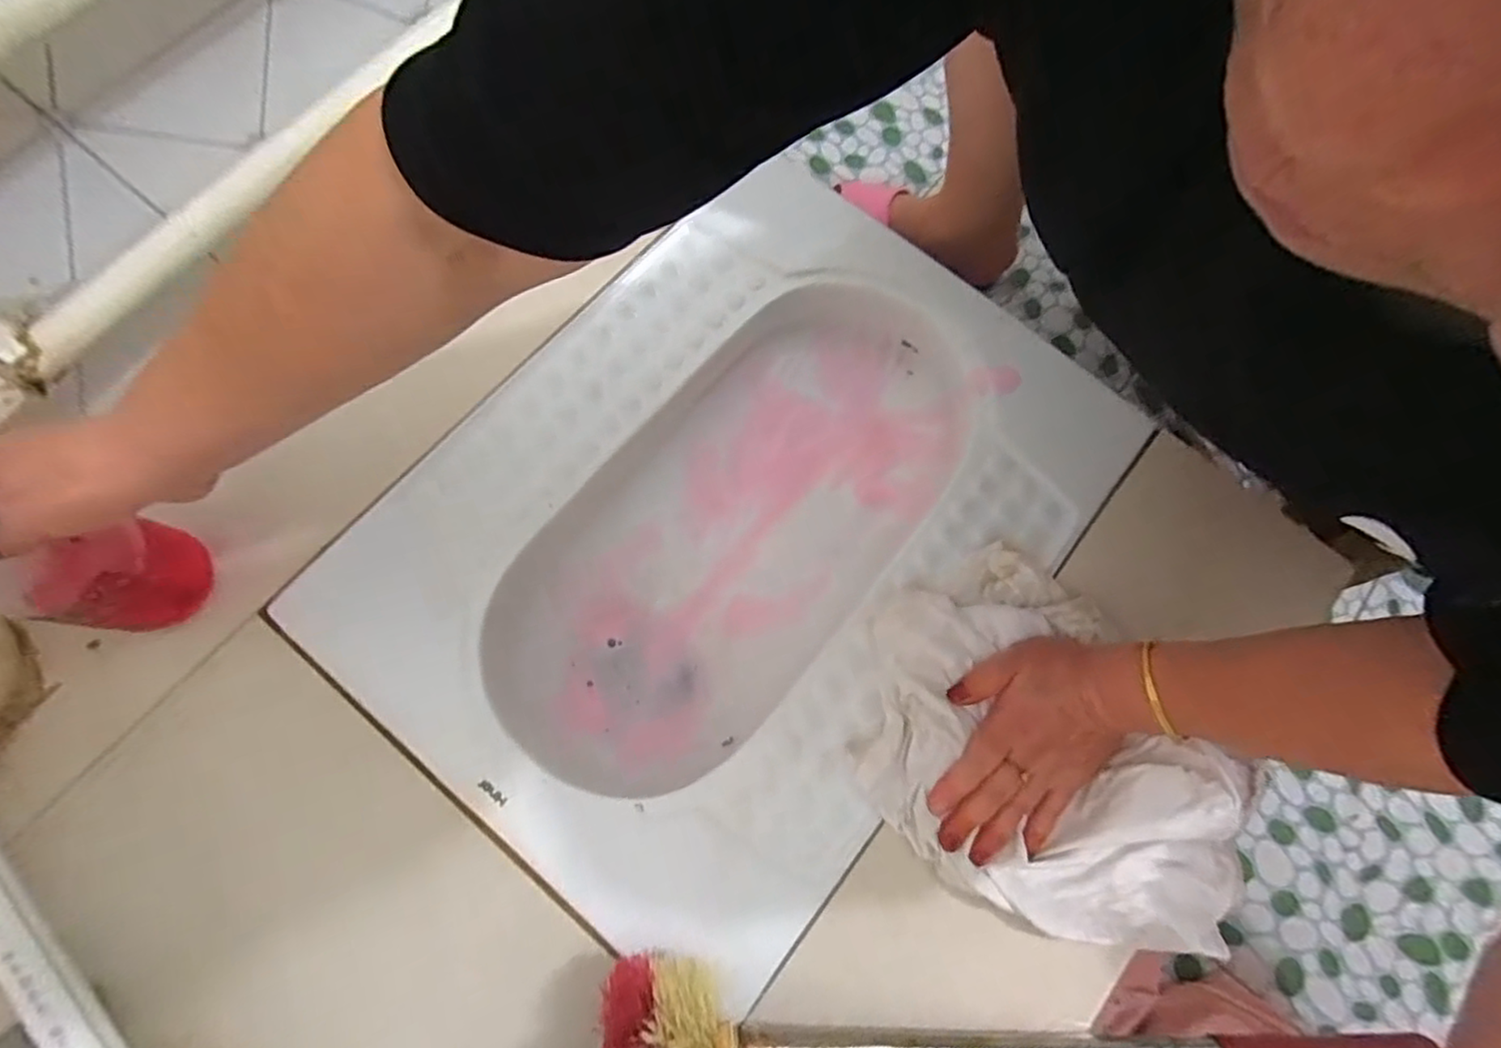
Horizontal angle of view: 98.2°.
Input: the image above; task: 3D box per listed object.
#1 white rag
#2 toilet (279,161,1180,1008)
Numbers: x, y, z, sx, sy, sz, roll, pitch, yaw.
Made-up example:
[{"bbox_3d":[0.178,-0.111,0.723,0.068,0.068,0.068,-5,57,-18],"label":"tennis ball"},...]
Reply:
[{"bbox_3d":[0.193,0.160,0.438,0.204,0.061,0.274,-31,78,-9],"label":"white rag"},{"bbox_3d":[-0.017,0.020,0.572,0.431,0.152,0.534,39,77,8],"label":"toilet"}]

